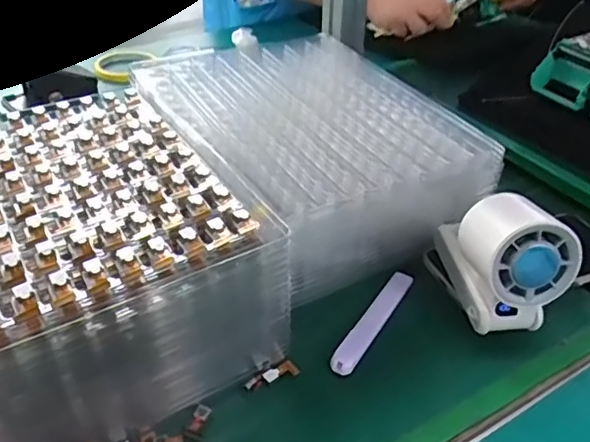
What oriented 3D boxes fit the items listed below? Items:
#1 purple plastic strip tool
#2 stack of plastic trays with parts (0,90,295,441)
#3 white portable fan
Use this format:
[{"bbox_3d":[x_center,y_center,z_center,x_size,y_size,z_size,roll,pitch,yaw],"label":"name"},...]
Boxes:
[{"bbox_3d":[0.058,0.071,0.422,0.018,0.013,0.110,22,43,23],"label":"purple plastic strip tool"},{"bbox_3d":[-0.178,0.038,0.369,0.278,0.114,0.218,-22,45,-27],"label":"stack of plastic trays with parts"},{"bbox_3d":[0.142,0.023,0.413,0.054,0.100,0.099,-3,39,-6],"label":"white portable fan"}]

